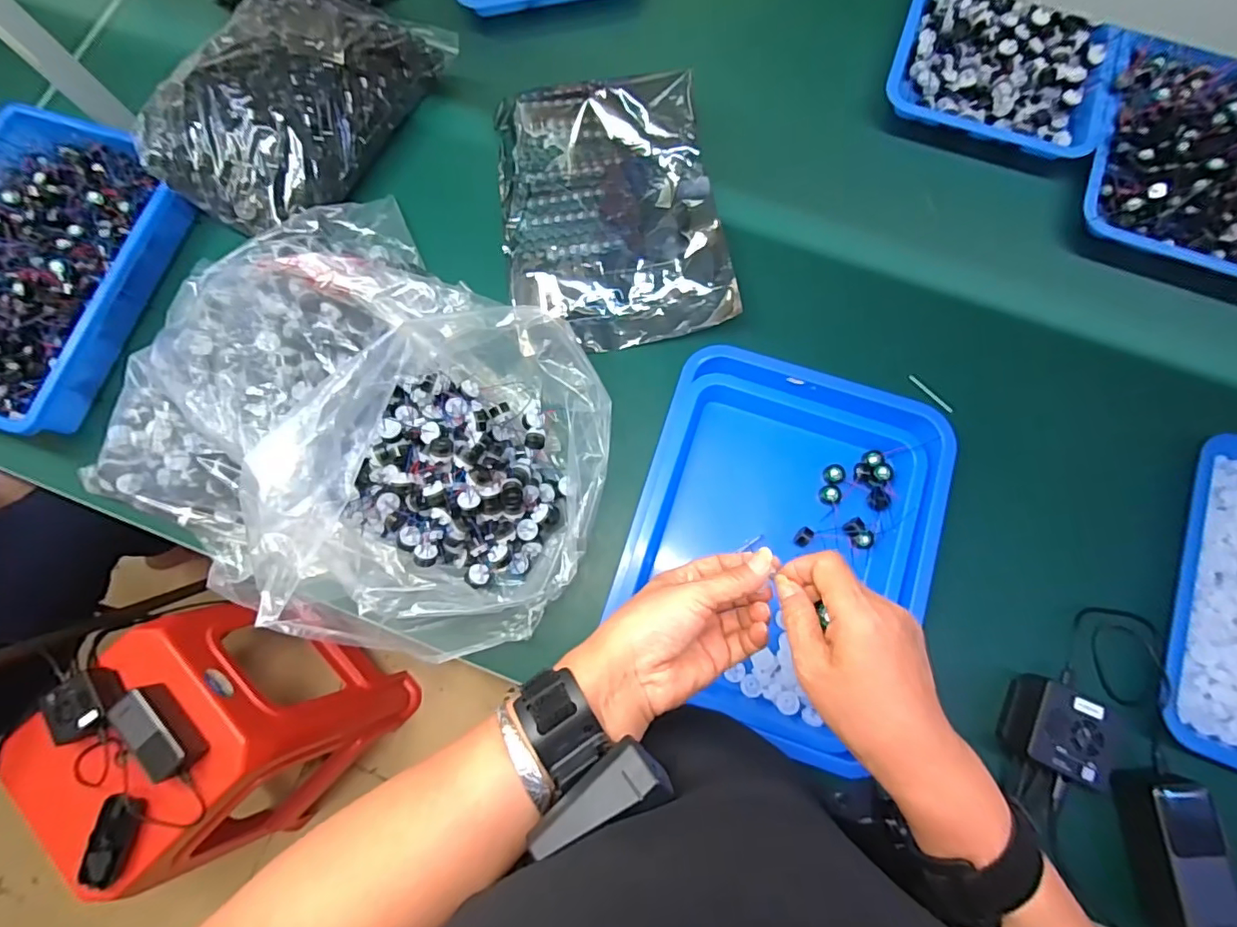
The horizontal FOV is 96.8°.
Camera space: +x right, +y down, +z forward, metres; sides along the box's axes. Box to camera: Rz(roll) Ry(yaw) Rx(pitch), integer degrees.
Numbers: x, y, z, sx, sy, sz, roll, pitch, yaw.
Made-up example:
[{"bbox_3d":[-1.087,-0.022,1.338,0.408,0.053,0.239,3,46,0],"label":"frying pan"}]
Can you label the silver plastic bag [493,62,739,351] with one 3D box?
[{"bbox_3d":[-0.011,-0.304,0.651,0.248,0.053,0.332,-9,77,-1],"label":"silver plastic bag"}]

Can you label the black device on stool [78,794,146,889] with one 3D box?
[{"bbox_3d":[-0.709,0.527,0.769,0.063,0.022,0.115,10,78,3],"label":"black device on stool"}]

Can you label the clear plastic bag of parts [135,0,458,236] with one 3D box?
[{"bbox_3d":[-0.384,-0.443,0.657,0.207,0.093,0.347,29,79,7],"label":"clear plastic bag of parts"}]

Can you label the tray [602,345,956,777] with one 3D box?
[{"bbox_3d":[0.166,0.080,0.577,0.296,0.050,0.376,17,78,4],"label":"tray"}]

